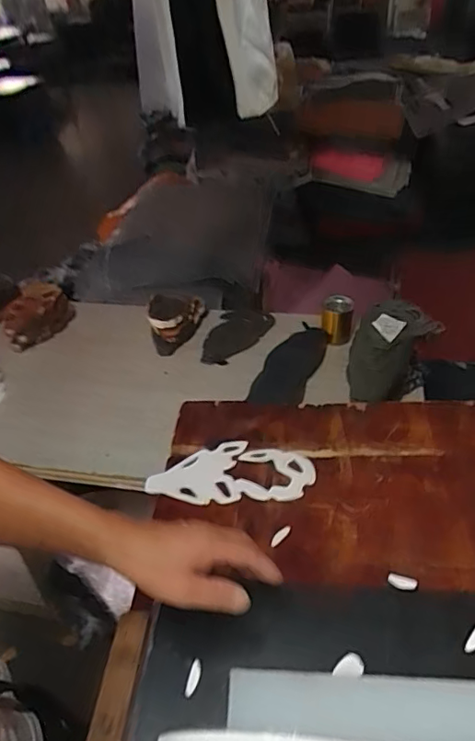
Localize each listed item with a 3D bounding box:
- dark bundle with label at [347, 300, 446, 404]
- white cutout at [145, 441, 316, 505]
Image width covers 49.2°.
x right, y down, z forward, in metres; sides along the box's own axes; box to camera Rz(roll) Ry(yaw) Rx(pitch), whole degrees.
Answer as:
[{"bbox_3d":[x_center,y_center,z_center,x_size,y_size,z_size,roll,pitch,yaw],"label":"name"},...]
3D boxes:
[{"bbox_3d":[0.294,-0.035,0.999,0.153,0.139,0.219,14,42,22],"label":"dark bundle with label"},{"bbox_3d":[-0.009,0.142,0.730,0.225,0.004,0.102,-2,38,3],"label":"white cutout"}]

